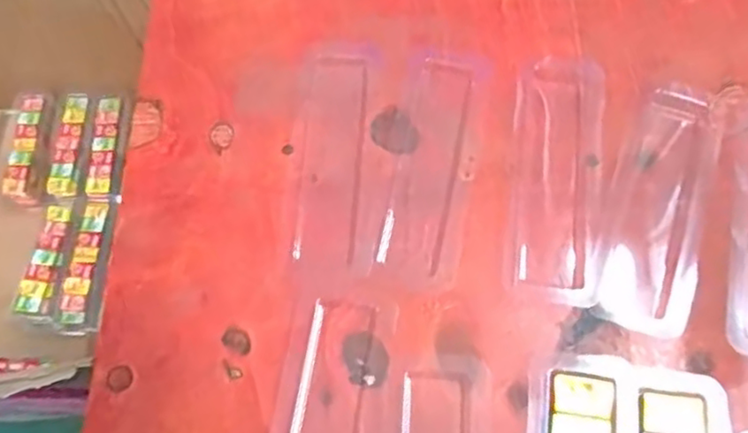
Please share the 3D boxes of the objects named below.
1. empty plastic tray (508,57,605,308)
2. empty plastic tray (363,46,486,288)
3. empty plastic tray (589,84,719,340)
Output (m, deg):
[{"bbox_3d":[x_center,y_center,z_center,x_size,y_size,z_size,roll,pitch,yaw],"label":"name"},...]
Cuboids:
[{"bbox_3d":[0.096,-0.024,0.331,0.044,0.004,0.140,8,67,5],"label":"empty plastic tray"},{"bbox_3d":[0.030,-0.031,0.335,0.045,0.004,0.143,10,68,6],"label":"empty plastic tray"},{"bbox_3d":[0.145,-0.008,0.322,0.048,0.006,0.139,18,68,9],"label":"empty plastic tray"}]

